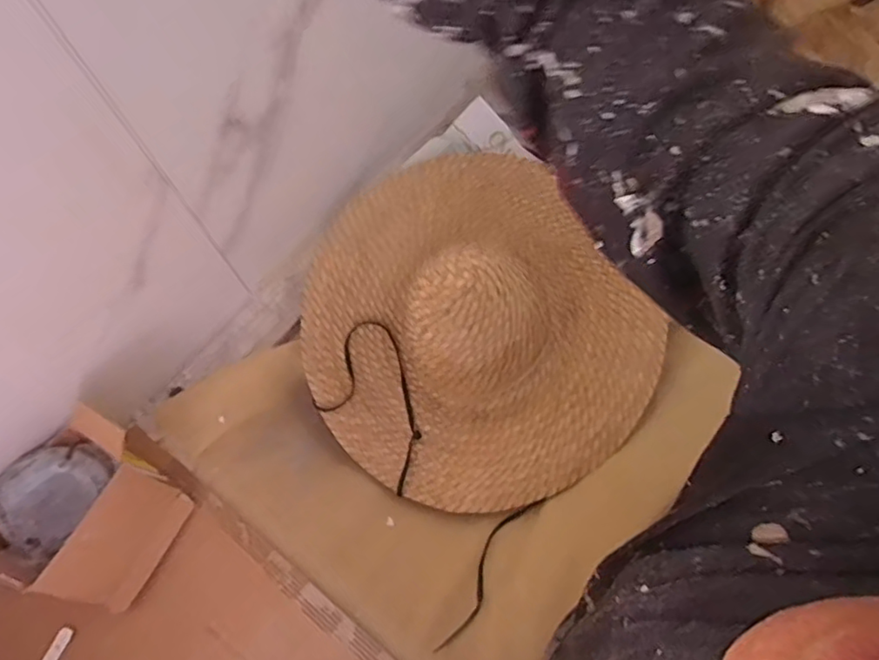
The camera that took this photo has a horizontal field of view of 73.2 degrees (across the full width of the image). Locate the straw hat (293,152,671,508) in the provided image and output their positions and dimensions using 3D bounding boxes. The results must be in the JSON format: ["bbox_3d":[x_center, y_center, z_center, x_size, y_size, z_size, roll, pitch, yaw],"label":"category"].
[{"bbox_3d":[0.013,-0.015,0.684,0.358,0.201,0.432,-30,69,-10],"label":"straw hat"}]

